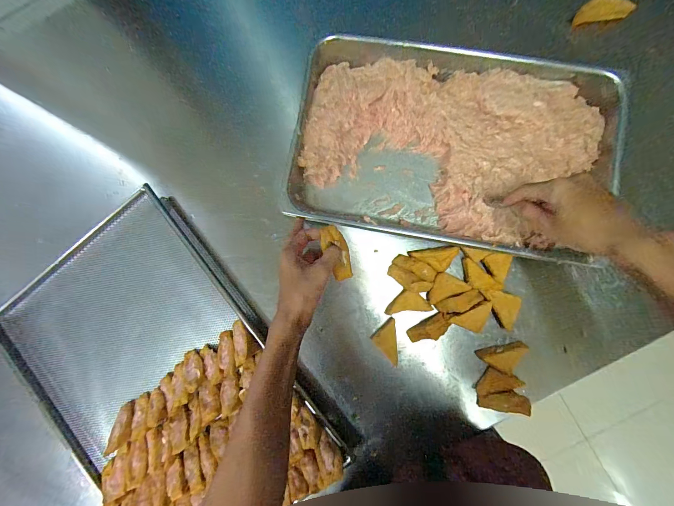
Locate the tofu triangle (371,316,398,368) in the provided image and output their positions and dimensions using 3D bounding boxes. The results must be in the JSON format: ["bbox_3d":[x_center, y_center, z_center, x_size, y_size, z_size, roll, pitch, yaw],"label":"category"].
[{"bbox_3d":[0.085,0.158,0.554,0.041,0.030,0.080,-4,87,4],"label":"tofu triangle"}]

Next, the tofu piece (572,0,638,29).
[{"bbox_3d":[0.472,-0.429,0.541,0.085,0.030,0.035,6,87,23],"label":"tofu piece"}]

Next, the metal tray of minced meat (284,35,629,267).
[{"bbox_3d":[0.200,-0.182,0.540,0.522,0.079,0.329,10,88,5],"label":"metal tray of minced meat"}]

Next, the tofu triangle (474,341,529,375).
[{"bbox_3d":[0.286,0.180,0.528,0.079,0.034,0.040,-14,86,4],"label":"tofu triangle"}]

